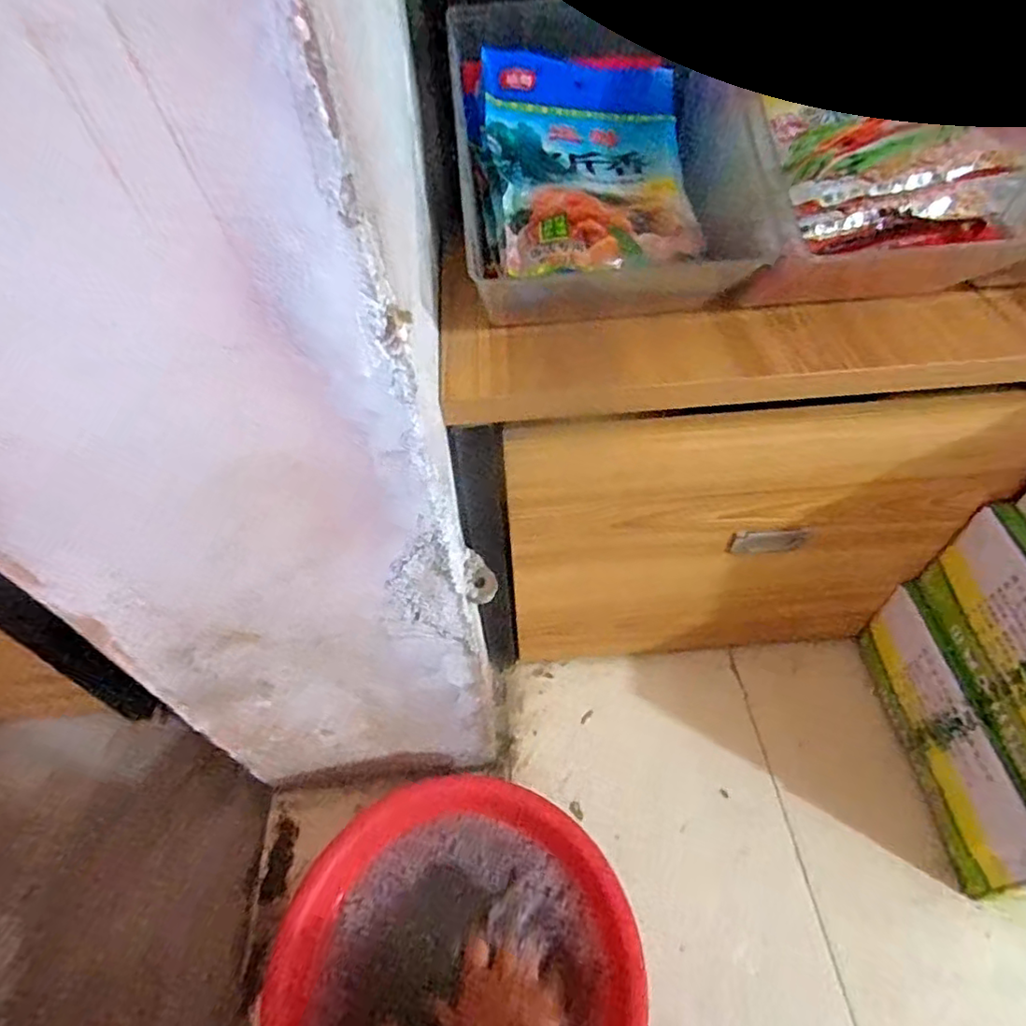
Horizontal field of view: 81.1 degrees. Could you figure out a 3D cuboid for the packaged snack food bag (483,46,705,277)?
[{"bbox_3d":[0.059,-0.265,0.457,0.160,0.033,0.202,1,67,-7],"label":"packaged snack food bag"}]

